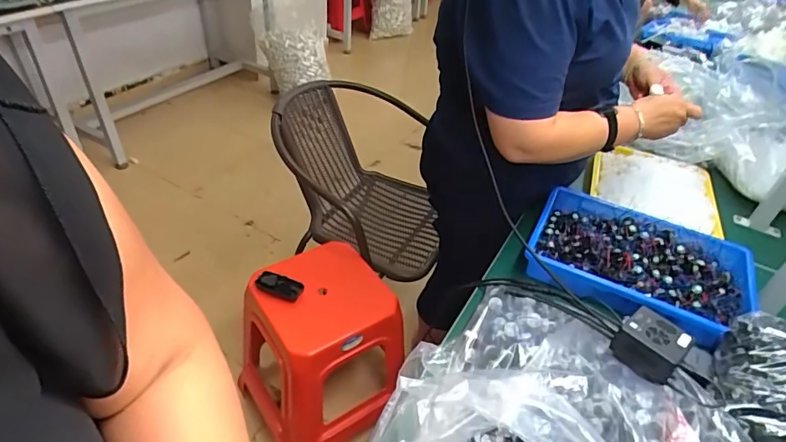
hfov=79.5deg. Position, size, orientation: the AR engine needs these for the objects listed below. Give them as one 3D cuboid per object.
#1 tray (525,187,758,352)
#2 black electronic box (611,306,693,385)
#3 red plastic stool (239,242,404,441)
[{"bbox_3d":[0.446,0.077,0.857,0.367,0.051,0.260,21,42,18],"label":"tray"},{"bbox_3d":[0.341,0.162,0.624,0.076,0.043,0.076,-29,51,-34],"label":"black electronic box"},{"bbox_3d":[-0.190,0.346,1.222,0.338,0.445,0.328,-26,49,-32],"label":"red plastic stool"}]

